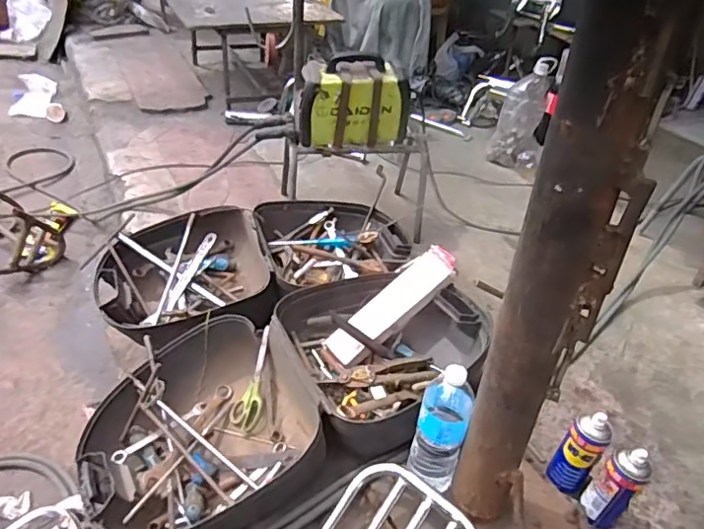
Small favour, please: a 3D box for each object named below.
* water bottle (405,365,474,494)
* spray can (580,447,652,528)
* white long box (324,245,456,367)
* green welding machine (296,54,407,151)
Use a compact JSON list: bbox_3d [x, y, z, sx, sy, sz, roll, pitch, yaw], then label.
[{"bbox_3d":[0.143,0.265,0.893,0.078,0.254,0.076,2,39,-1],"label":"water bottle"},{"bbox_3d":[0.441,0.391,0.949,0.053,0.193,0.067,-25,47,-37],"label":"spray can"},{"bbox_3d":[0.090,0.091,1.223,0.337,0.055,0.092,-41,52,-10],"label":"white long box"},{"bbox_3d":[0.004,-0.448,1.529,0.292,0.233,0.109,-1,37,-11],"label":"green welding machine"}]

